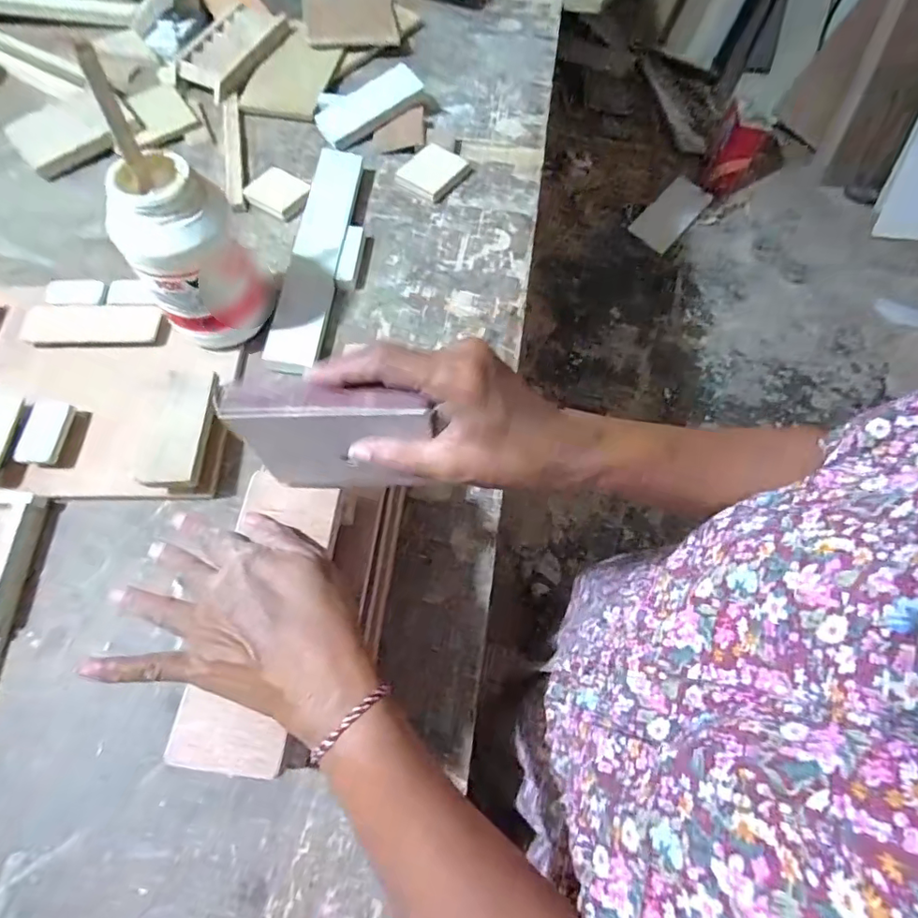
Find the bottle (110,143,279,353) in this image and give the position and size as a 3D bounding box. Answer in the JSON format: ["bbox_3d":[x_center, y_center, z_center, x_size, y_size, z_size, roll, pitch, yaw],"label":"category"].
[{"bbox_3d":[-0.233,-0.180,0.466,0.094,0.142,0.076,-37,70,-17],"label":"bottle"}]

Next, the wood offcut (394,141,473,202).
[{"bbox_3d":[-0.031,-0.362,0.659,0.070,0.013,0.083,34,68,14],"label":"wood offcut"}]

